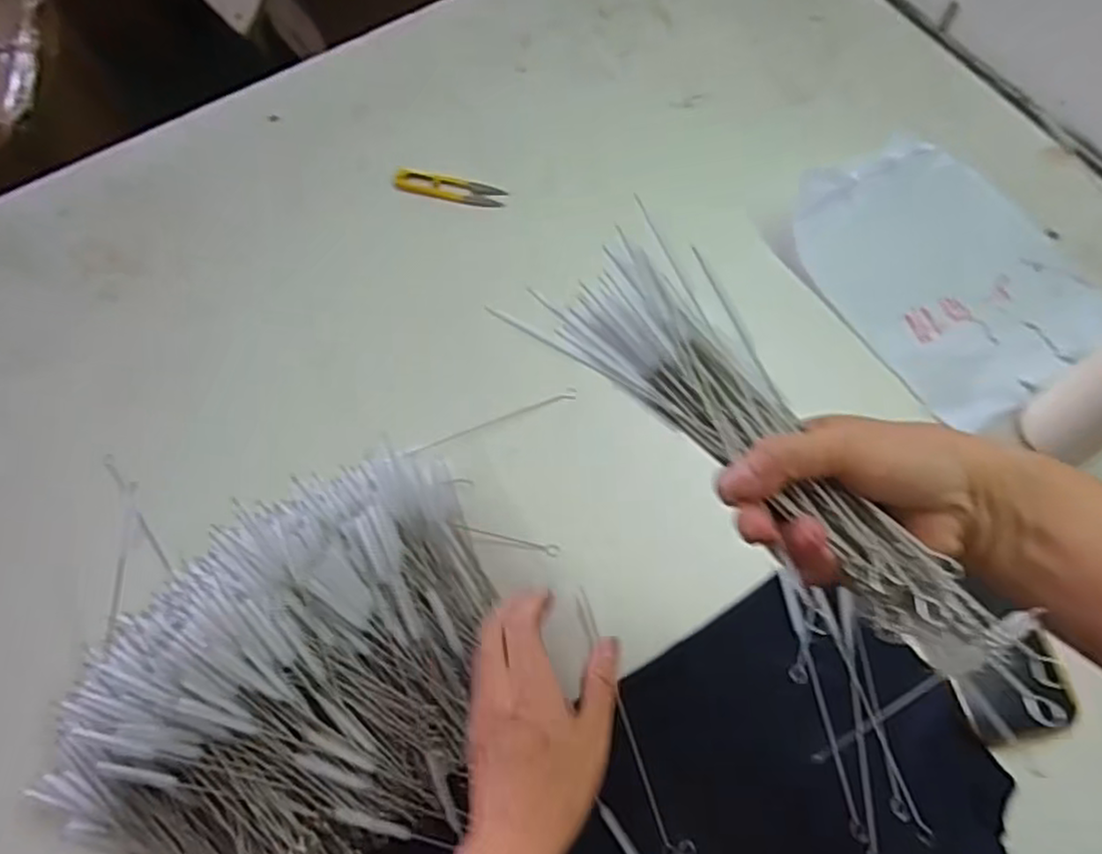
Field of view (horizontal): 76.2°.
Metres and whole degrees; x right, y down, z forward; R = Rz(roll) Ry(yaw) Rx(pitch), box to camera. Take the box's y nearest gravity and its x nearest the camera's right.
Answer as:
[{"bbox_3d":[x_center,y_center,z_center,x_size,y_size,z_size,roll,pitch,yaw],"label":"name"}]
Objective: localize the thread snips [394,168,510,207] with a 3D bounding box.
[{"bbox_3d":[-0.106,-0.251,0.737,0.115,0.011,0.032,8,67,7],"label":"thread snips"}]

